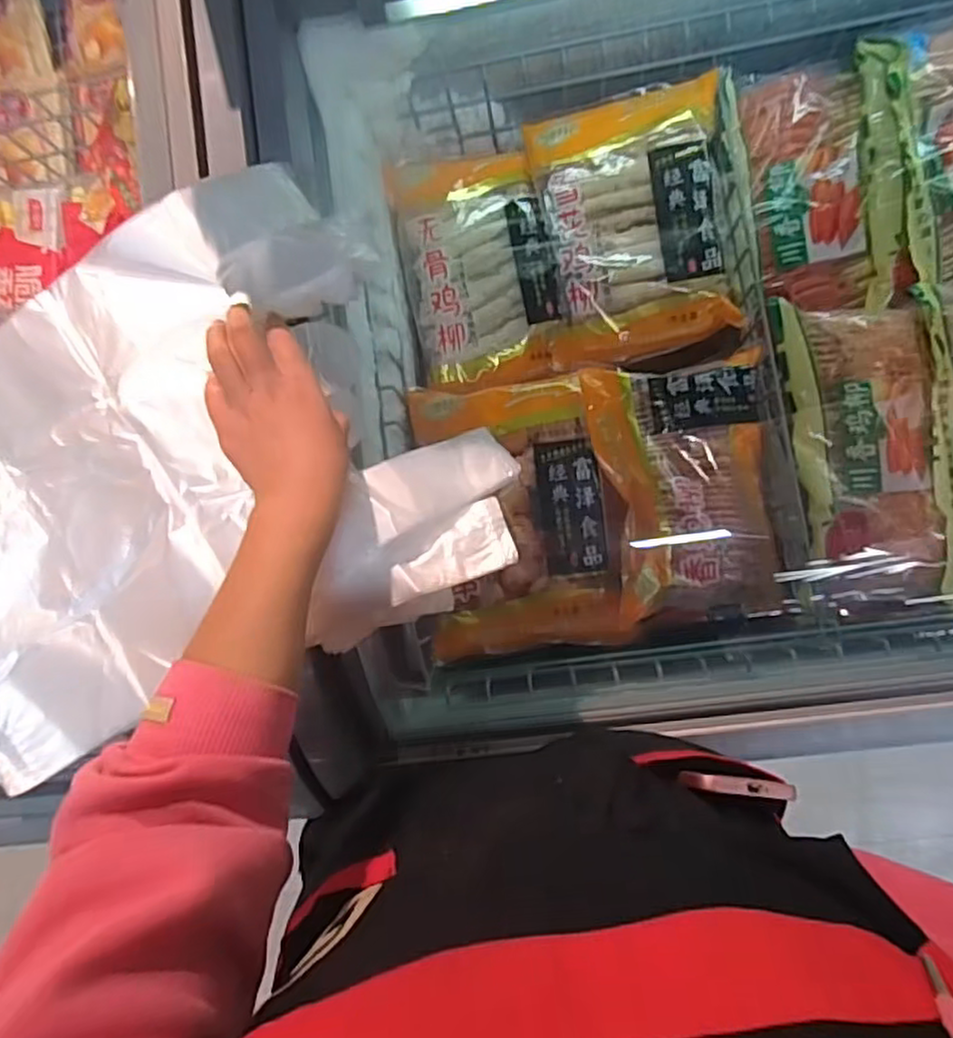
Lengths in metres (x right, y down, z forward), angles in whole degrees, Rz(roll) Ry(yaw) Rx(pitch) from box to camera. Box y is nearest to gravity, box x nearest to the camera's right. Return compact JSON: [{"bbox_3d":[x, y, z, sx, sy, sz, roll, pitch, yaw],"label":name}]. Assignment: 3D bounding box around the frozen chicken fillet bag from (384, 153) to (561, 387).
[{"bbox_3d":[0.004,-0.311,0.852,0.178,0.058,0.278,-11,85,6],"label":"frozen chicken fillet bag"}]

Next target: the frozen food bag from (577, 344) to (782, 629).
[{"bbox_3d":[0.236,-0.037,0.783,0.203,0.060,0.281,-6,86,6],"label":"frozen food bag"}]

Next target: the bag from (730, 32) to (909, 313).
[{"bbox_3d":[0.401,-0.386,0.803,0.173,0.072,0.287,-14,85,6],"label":"bag"}]

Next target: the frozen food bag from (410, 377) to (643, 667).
[{"bbox_3d":[0.060,-0.005,0.784,0.210,0.041,0.308,-7,86,6],"label":"frozen food bag"}]

